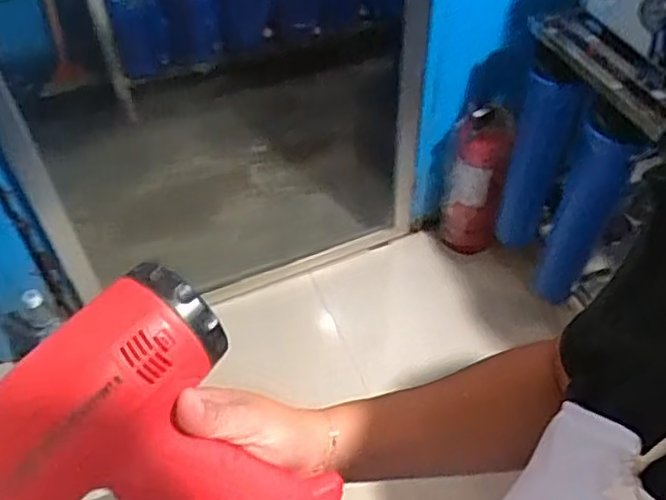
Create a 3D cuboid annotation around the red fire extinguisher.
[{"bbox_3d":[0.368,-0.169,1.665,0.148,0.432,0.128,10,50,10],"label":"red fire extinguisher"}]

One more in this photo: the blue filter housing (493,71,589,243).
[{"bbox_3d":[0.475,-0.193,1.486,0.130,0.463,0.113,18,52,16],"label":"blue filter housing"}]

